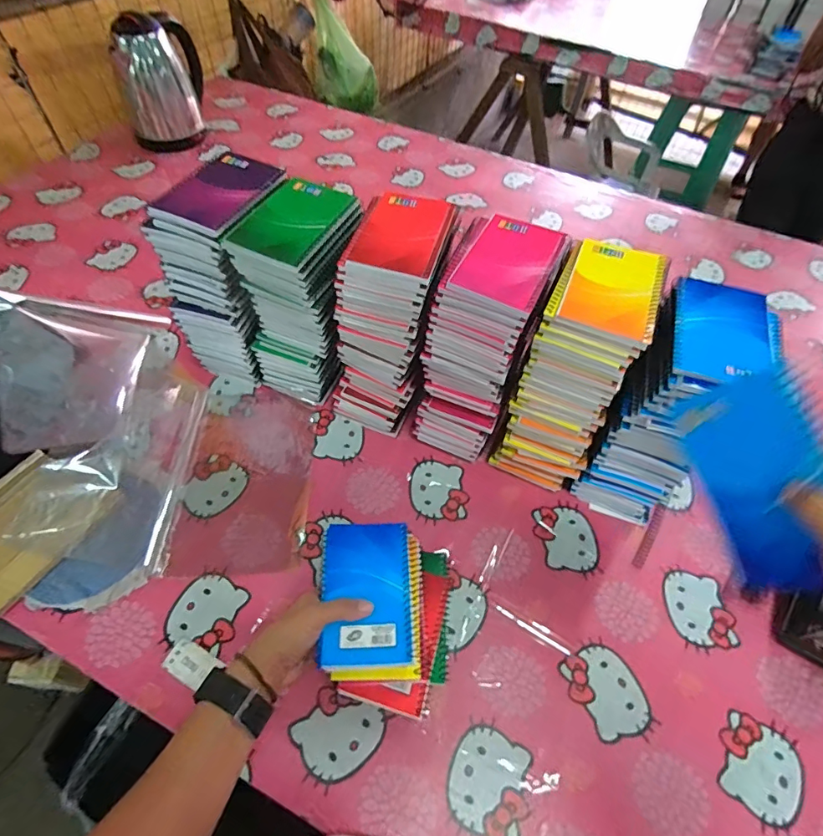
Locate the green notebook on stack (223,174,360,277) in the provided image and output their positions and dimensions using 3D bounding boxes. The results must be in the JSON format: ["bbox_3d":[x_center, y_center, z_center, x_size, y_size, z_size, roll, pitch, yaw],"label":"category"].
[{"bbox_3d":[-0.121,-0.204,0.486,0.086,0.016,0.127,23,59,11],"label":"green notebook on stack"}]

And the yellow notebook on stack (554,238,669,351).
[{"bbox_3d":[0.192,-0.122,0.443,0.082,0.013,0.124,22,56,12],"label":"yellow notebook on stack"}]

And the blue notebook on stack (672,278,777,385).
[{"bbox_3d":[0.281,-0.078,0.420,0.080,0.010,0.124,19,55,9],"label":"blue notebook on stack"}]

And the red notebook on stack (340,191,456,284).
[{"bbox_3d":[-0.011,-0.189,0.478,0.089,0.012,0.127,13,55,5],"label":"red notebook on stack"}]

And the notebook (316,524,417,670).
[{"bbox_3d":[-0.042,0.166,0.453,0.086,0.008,0.130,0,55,-4],"label":"notebook"}]

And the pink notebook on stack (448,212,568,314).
[{"bbox_3d":[0.097,-0.157,0.458,0.081,0.010,0.121,23,56,12],"label":"pink notebook on stack"}]

